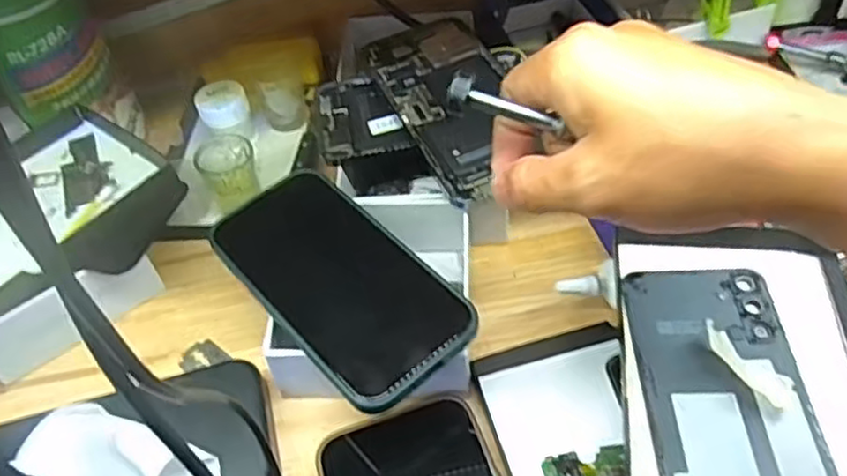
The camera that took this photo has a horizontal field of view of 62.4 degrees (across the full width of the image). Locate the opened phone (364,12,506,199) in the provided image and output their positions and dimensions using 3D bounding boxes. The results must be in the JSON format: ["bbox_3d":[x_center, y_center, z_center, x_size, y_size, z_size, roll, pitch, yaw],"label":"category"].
[{"bbox_3d":[0.019,-0.090,0.442,0.074,0.015,0.145,-21,51,-12],"label":"opened phone"}]

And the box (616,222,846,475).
[{"bbox_3d":[0.149,0.072,0.320,0.110,0.015,0.202,1,50,7],"label":"box"}]

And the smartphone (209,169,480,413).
[{"bbox_3d":[-0.044,0.019,0.356,0.073,0.011,0.144,-36,55,-22],"label":"smartphone"}]

